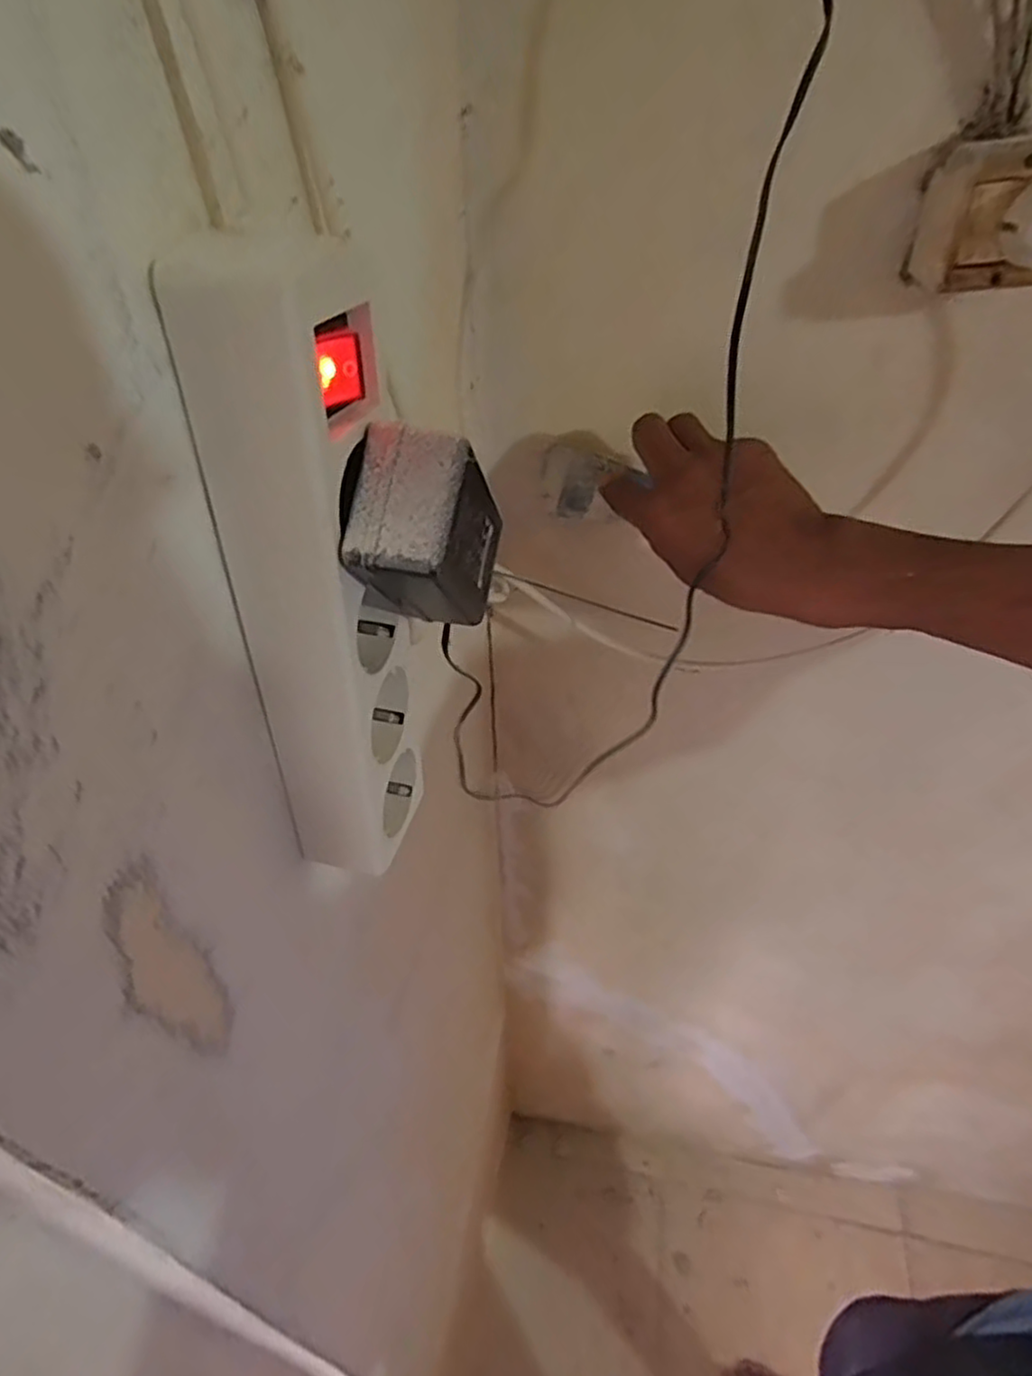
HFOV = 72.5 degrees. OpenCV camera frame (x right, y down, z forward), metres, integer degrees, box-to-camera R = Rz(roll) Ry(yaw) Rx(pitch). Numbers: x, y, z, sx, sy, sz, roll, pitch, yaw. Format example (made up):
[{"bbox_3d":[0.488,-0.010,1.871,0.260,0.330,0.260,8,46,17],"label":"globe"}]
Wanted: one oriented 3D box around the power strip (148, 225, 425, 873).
[{"bbox_3d":[-0.063,-0.020,0.245,0.046,0.222,0.065,9,43,10],"label":"power strip"}]

